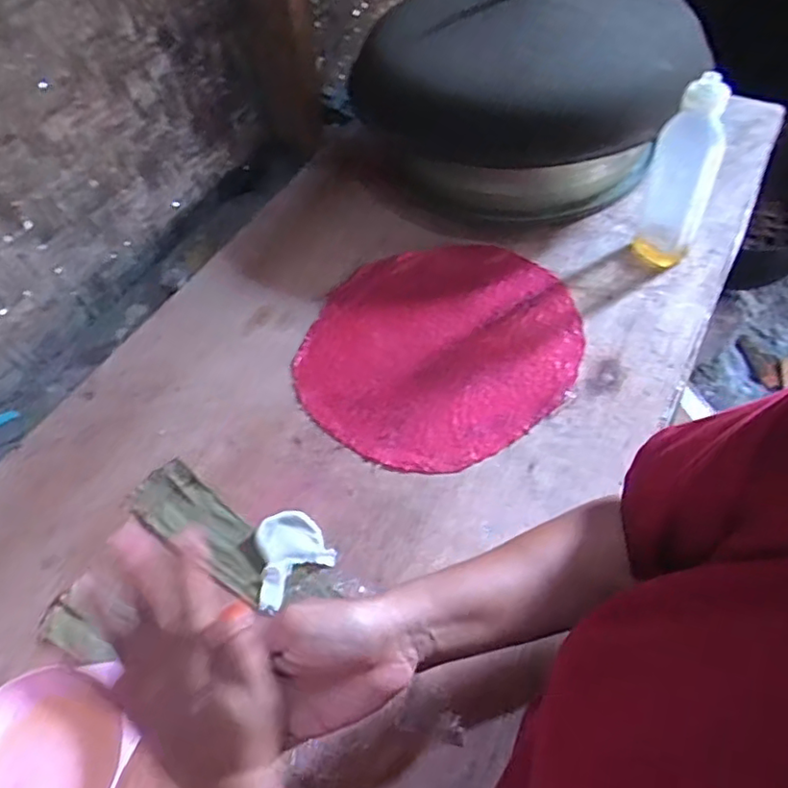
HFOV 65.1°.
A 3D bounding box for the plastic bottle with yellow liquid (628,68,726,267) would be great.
[{"bbox_3d":[0.338,-0.259,0.726,0.071,0.221,0.069,14,54,16],"label":"plastic bottle with yellow liquid"}]

